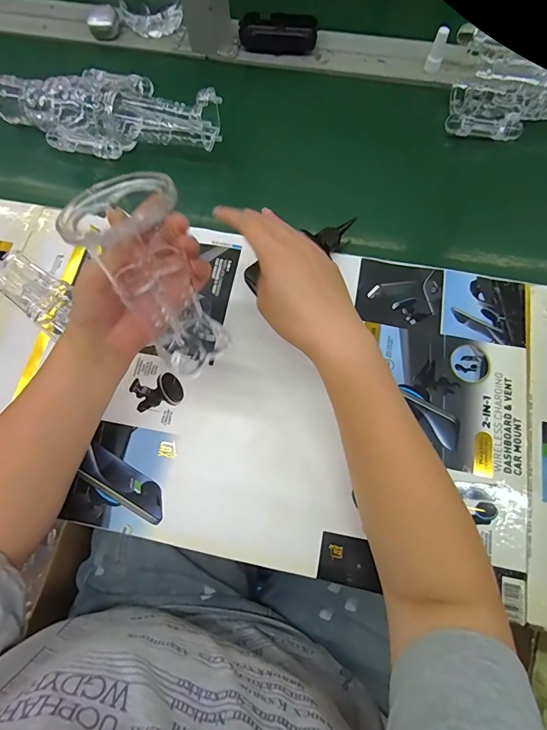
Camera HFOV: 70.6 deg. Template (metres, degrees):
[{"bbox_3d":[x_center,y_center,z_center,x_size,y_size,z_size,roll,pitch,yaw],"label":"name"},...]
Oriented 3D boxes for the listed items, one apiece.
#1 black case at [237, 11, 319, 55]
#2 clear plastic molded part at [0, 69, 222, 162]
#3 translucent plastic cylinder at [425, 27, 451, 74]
[{"bbox_3d":[0.006,-0.484,0.560,0.107,0.026,0.053,-2,71,1],"label":"black case"},{"bbox_3d":[-0.211,-0.321,0.487,0.289,0.070,0.109,5,72,3],"label":"clear plastic molded part"},{"bbox_3d":[0.222,-0.423,0.522,0.019,0.048,0.018,22,73,8],"label":"translucent plastic cylinder"}]

